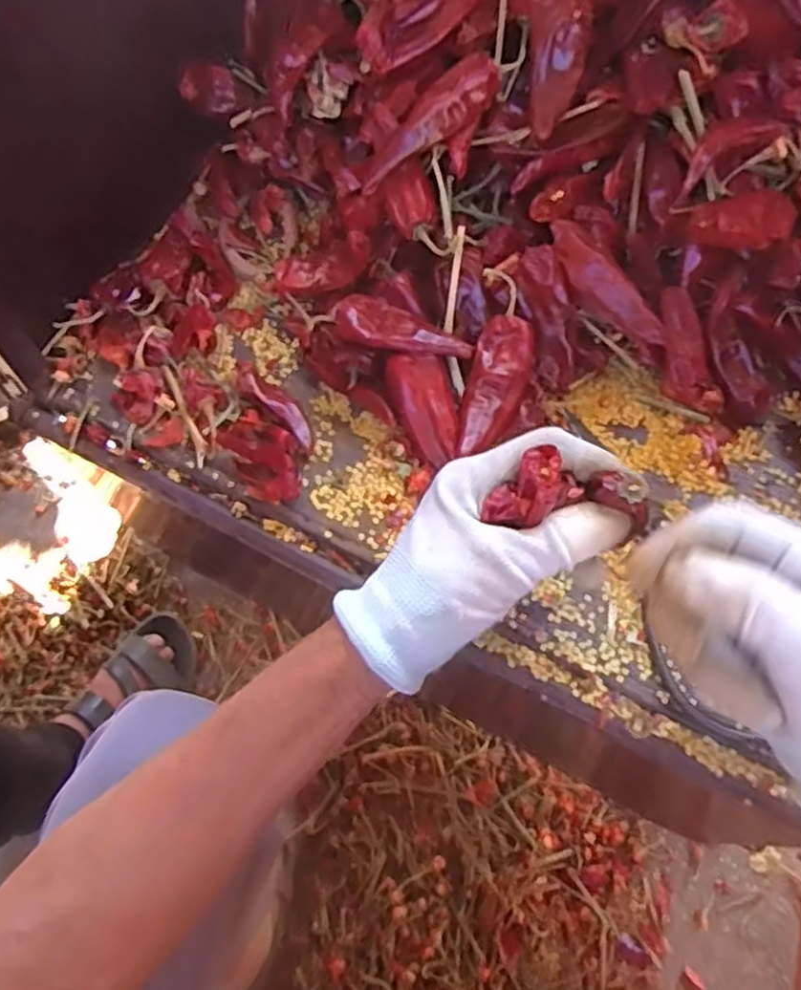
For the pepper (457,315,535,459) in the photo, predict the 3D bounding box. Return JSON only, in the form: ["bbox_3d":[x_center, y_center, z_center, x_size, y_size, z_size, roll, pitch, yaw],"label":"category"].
[{"bbox_3d":[0.055,-0.061,0.426,0.033,0.023,0.080,18,81,8],"label":"pepper"}]

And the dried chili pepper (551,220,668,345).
[{"bbox_3d":[0.116,-0.119,0.420,0.028,0.020,0.089,-37,84,-18],"label":"dried chili pepper"}]

